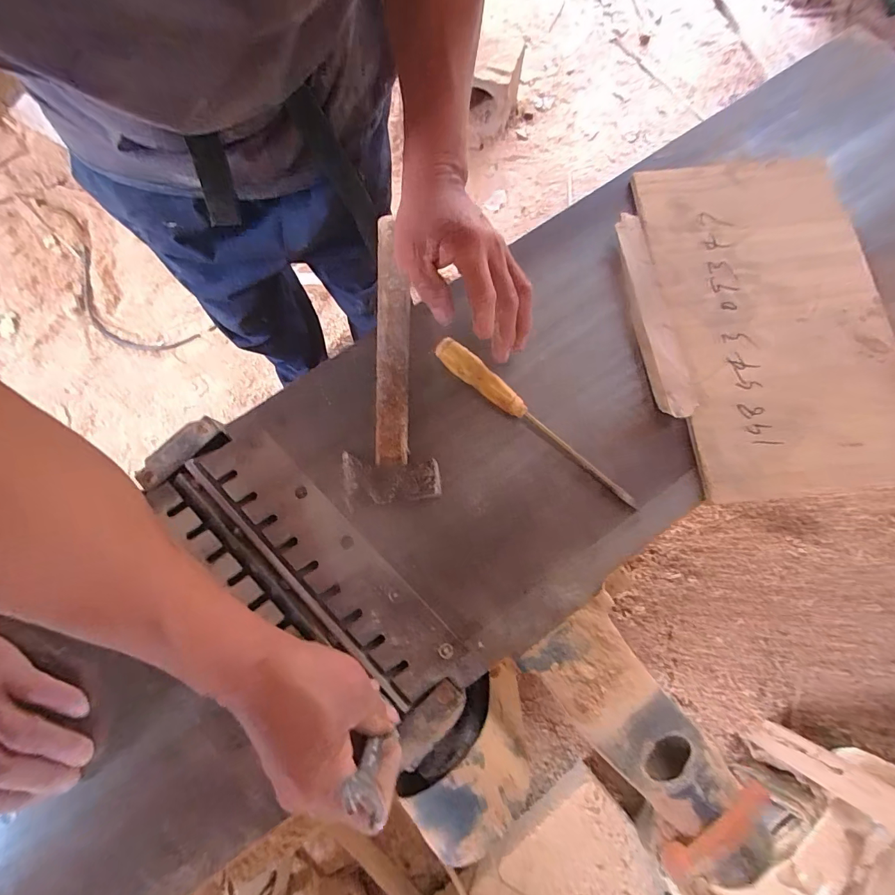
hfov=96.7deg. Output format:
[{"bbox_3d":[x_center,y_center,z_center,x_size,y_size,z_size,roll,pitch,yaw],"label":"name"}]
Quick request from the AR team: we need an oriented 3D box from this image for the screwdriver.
[{"bbox_3d":[0.084,-0.023,0.385,0.239,0.027,0.024,41,81,8],"label":"screwdriver"}]

